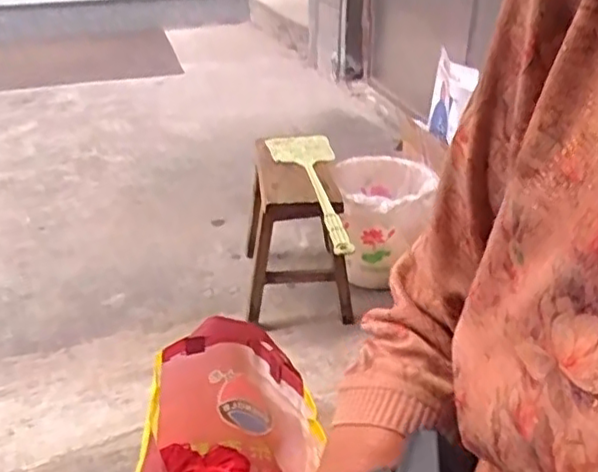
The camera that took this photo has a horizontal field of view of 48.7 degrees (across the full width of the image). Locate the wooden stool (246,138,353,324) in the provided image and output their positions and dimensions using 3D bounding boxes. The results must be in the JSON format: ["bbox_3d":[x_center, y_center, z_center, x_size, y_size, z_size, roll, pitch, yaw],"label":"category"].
[{"bbox_3d":[-0.012,0.003,1.353,0.191,0.320,0.308,-2,28,-4],"label":"wooden stool"}]

